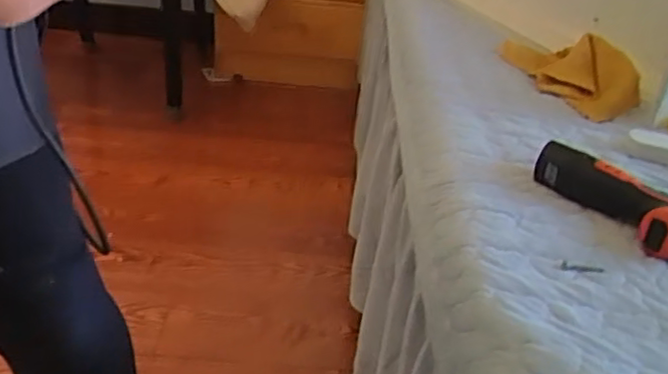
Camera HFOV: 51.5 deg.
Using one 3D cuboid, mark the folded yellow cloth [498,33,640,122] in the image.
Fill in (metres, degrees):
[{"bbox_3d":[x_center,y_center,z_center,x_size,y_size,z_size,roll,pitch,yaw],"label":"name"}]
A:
[{"bbox_3d":[0.365,-0.179,1.032,0.164,0.054,0.247,0,32,-10],"label":"folded yellow cloth"}]

